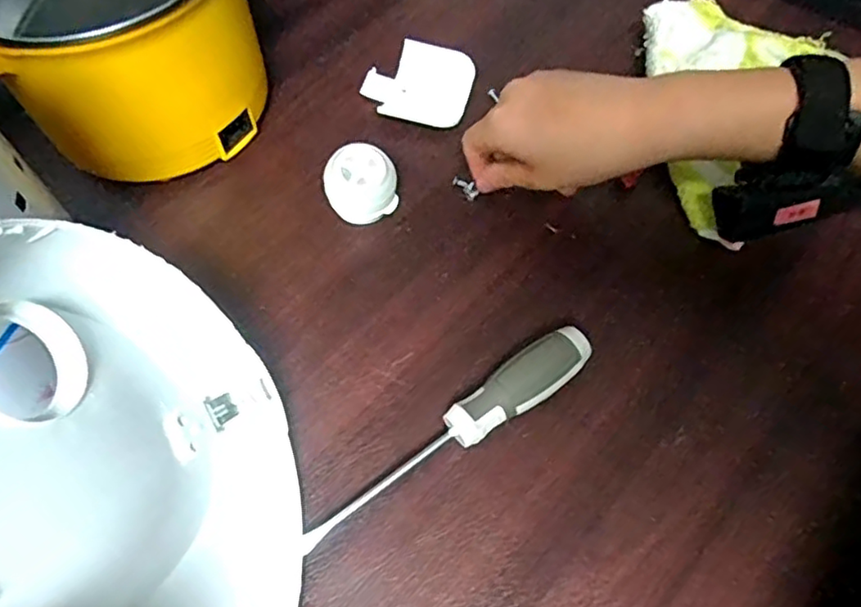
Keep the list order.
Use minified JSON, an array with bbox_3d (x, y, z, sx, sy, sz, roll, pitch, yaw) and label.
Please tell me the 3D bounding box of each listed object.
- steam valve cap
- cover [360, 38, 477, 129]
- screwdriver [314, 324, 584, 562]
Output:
[{"bbox_3d":[-0.045,-0.076,0.412,0.045,0.040,0.035,-10,59,-5],"label":"steam valve cap"},{"bbox_3d":[-0.009,-0.170,0.484,0.081,0.013,0.073,16,60,10],"label":"cover"},{"bbox_3d":[0.011,0.069,0.331,0.174,0.028,0.024,-31,63,-16],"label":"screwdriver"}]

